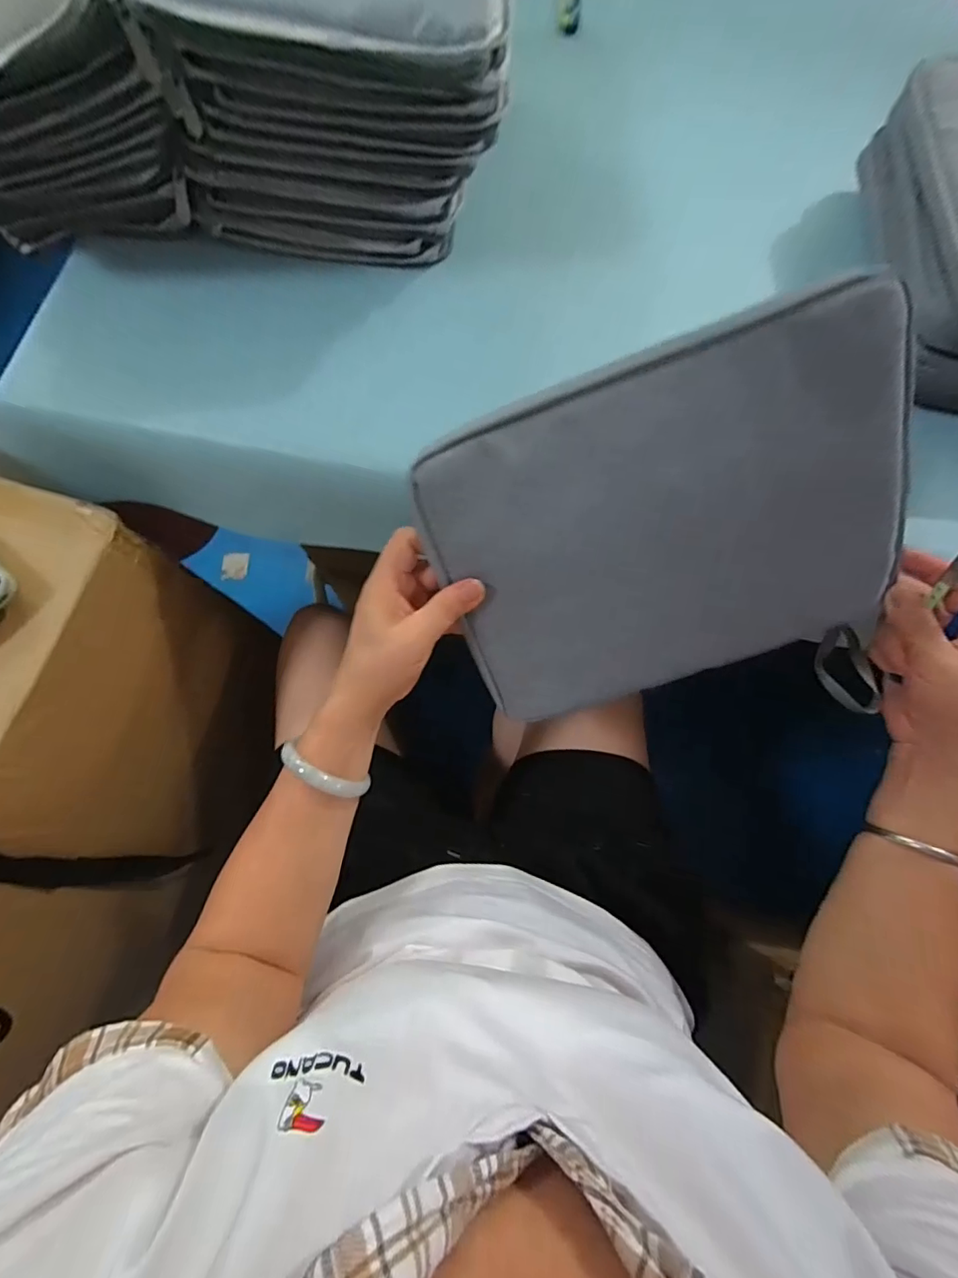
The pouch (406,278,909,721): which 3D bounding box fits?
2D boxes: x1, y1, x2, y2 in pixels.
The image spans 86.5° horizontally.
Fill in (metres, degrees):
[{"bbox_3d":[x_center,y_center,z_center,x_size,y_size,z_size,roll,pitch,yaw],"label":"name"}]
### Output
[{"bbox_3d":[0.122,-0.051,0.326,0.274,0.021,0.237,-20,119,10],"label":"pouch"}]

